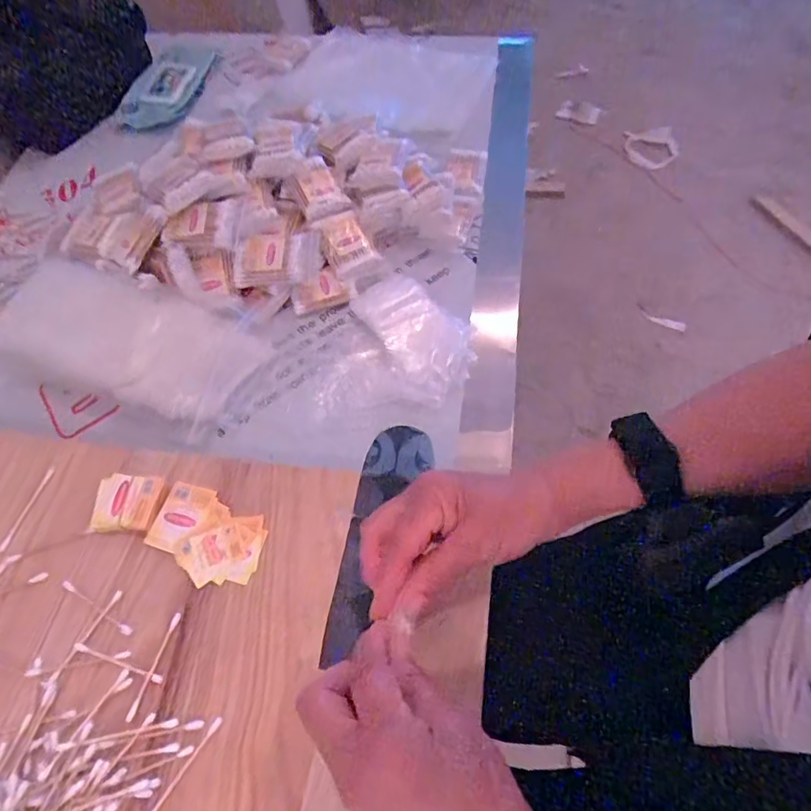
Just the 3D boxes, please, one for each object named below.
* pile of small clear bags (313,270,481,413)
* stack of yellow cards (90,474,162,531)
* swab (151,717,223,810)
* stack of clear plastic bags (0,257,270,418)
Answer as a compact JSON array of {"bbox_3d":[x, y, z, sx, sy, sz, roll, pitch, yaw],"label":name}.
[{"bbox_3d":[0.000,-0.066,0.554,0.140,0.034,0.156,11,63,11],"label":"pile of small clear bags"},{"bbox_3d":[-0.225,0.080,0.422,0.048,0.026,0.044,5,62,8],"label":"stack of yellow cards"},{"bbox_3d":[-0.144,0.236,0.337,0.005,0.004,0.071,29,67,19],"label":"swab"},{"bbox_3d":[-0.289,-0.066,0.547,0.254,0.038,0.127,20,72,4],"label":"stack of clear plastic bags"}]

